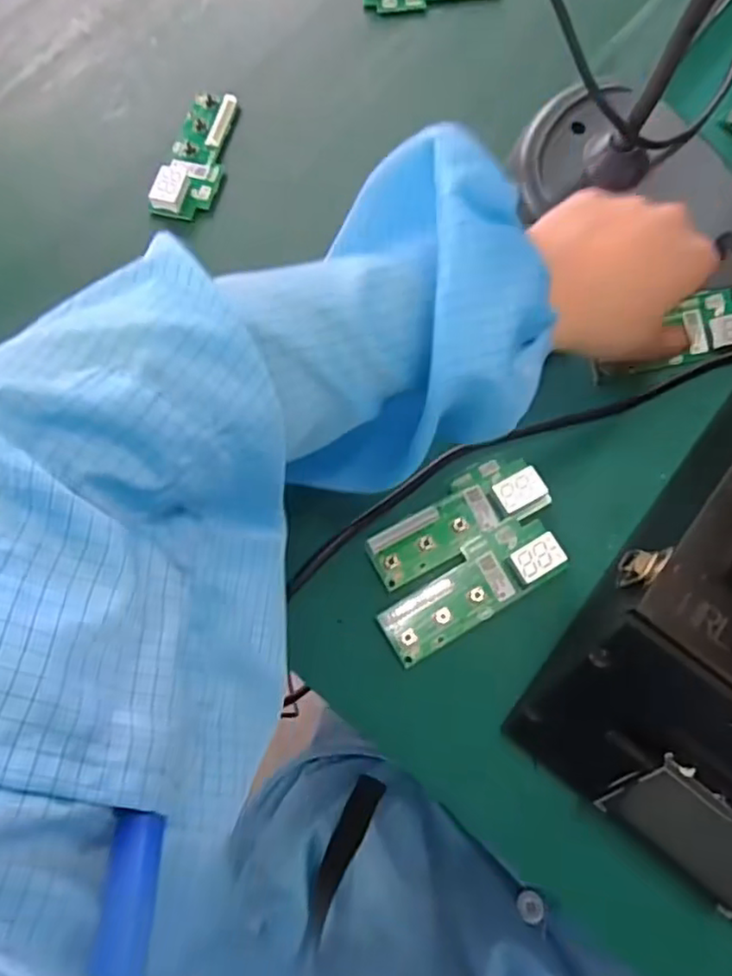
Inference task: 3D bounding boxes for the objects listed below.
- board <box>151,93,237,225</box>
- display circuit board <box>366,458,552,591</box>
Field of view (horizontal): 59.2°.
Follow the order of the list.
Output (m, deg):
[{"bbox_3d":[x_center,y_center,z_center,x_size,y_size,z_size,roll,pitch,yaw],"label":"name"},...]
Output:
[{"bbox_3d":[-0.109,-0.218,0.419,0.034,0.015,0.100,11,73,6],"label":"board"},{"bbox_3d":[0.048,0.016,0.341,0.098,0.011,0.036,-31,74,-8],"label":"display circuit board"}]

